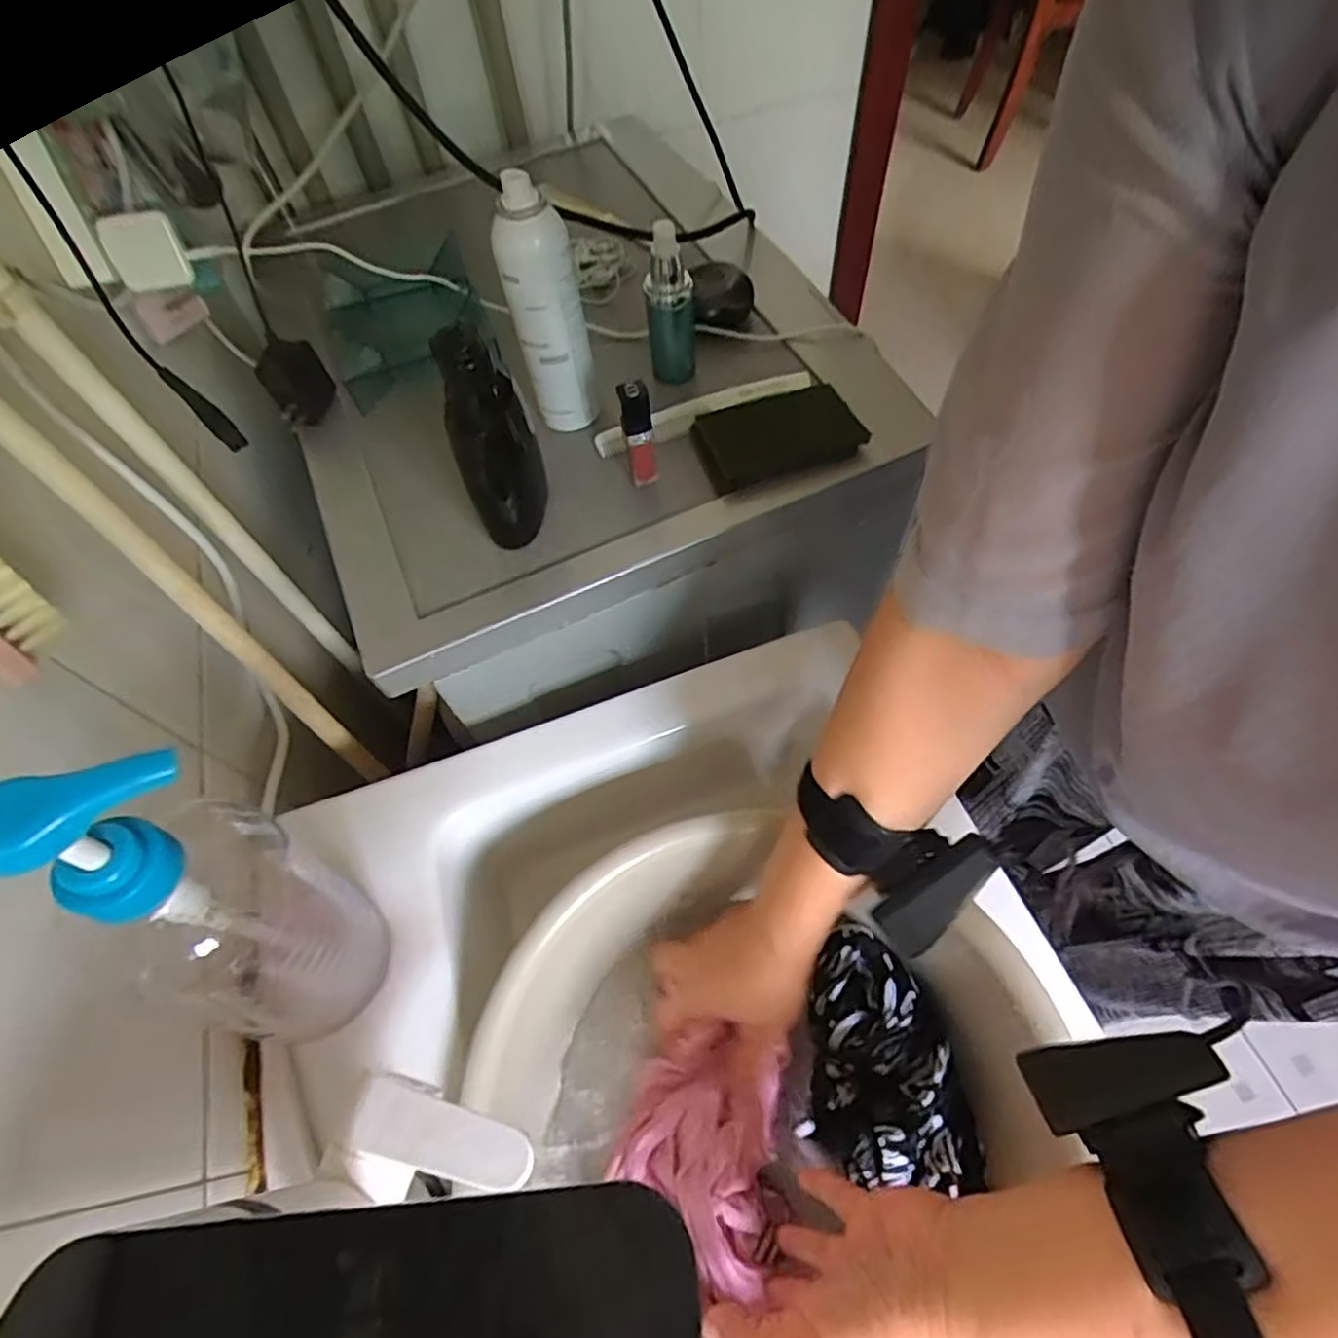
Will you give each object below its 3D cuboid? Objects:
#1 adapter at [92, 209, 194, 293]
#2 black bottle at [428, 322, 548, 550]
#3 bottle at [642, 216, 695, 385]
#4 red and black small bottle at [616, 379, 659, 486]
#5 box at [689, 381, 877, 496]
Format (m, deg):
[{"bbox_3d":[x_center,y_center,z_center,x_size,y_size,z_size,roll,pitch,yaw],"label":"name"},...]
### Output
[{"bbox_3d":[-0.375,-0.298,0.494,0.047,0.048,0.022,-22,61,-9],"label":"adapter"},{"bbox_3d":[-0.112,-0.150,0.432,0.050,0.138,0.070,-17,60,-6],"label":"black bottle"},{"bbox_3d":[0.001,-0.268,0.506,0.034,0.101,0.028,-3,60,2],"label":"bottle"},{"bbox_3d":[-0.020,-0.156,0.463,0.019,0.073,0.018,-8,59,-1],"label":"red and black small bottle"},{"bbox_3d":[0.078,-0.172,0.500,0.114,0.016,0.076,-16,60,-6],"label":"box"}]

